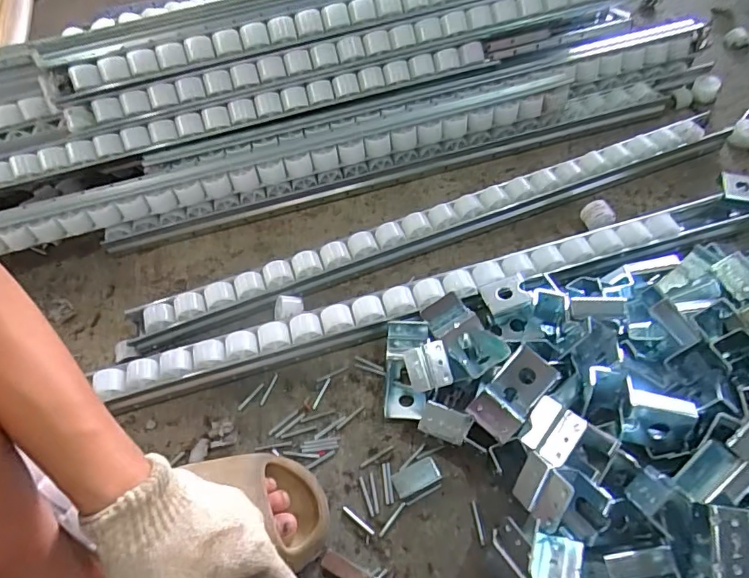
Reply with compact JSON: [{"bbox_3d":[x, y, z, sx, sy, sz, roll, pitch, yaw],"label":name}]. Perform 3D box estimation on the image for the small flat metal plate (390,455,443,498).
[{"bbox_3d":[0.041,0.183,0.498,0.047,0.004,0.024,-23,57,-11],"label":"small flat metal plate"}]

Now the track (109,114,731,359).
[{"bbox_3d":[0.084,-0.080,0.637,0.787,0.052,0.053,-18,56,-8],"label":"track"}]

